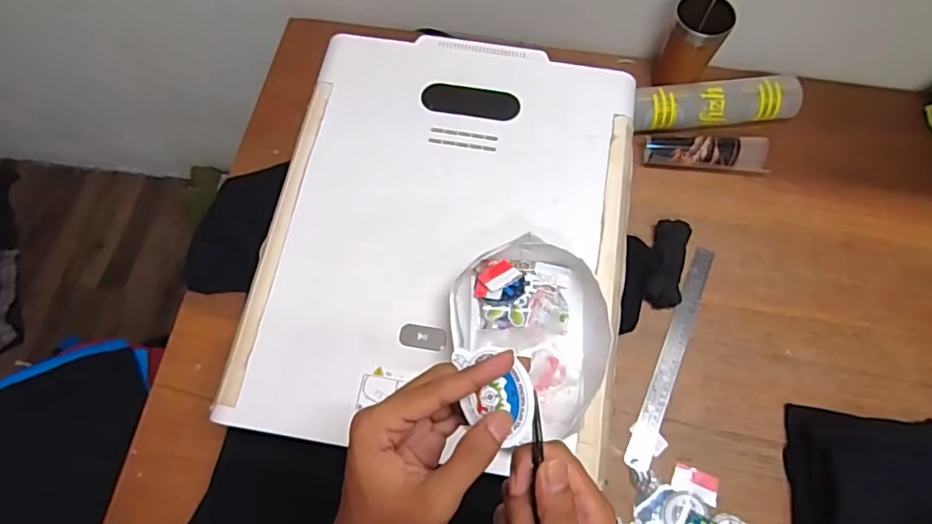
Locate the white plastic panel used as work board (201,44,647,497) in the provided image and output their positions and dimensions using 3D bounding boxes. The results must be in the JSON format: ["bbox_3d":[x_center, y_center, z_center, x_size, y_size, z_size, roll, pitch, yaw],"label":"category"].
[{"bbox_3d":[-0.019,-0.045,0.628,0.405,0.028,0.493,8,68,3],"label":"white plastic panel used as work board"}]

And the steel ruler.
[{"bbox_3d":[0.279,0.121,0.739,0.028,0.004,0.318,21,71,14],"label":"steel ruler"}]

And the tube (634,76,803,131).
[{"bbox_3d":[0.381,-0.245,0.851,0.270,0.051,0.068,-9,68,-3],"label":"tube"}]

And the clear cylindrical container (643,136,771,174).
[{"bbox_3d":[0.364,-0.166,0.828,0.180,0.047,0.049,5,68,2],"label":"clear cylindrical container"}]

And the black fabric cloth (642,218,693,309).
[{"bbox_3d":[0.285,0.001,0.772,0.050,0.027,0.133,16,69,7],"label":"black fabric cloth"}]

